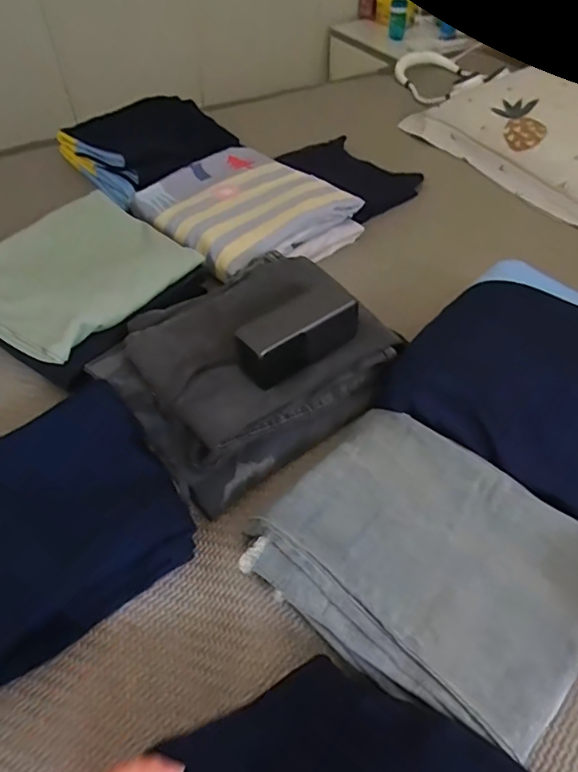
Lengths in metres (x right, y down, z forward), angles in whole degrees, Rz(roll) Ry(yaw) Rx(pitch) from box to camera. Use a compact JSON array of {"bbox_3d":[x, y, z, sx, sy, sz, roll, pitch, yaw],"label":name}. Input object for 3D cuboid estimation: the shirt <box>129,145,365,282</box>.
[{"bbox_3d":[-0.078,-0.280,0.825,0.235,0.036,0.278,-34,55,-25],"label":"shirt"}]

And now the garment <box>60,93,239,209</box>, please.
[{"bbox_3d":[-0.252,-0.437,0.982,0.239,0.071,0.268,-33,55,-25],"label":"garment"}]

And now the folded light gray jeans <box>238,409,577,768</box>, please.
[{"bbox_3d":[0.117,0.150,0.456,0.261,0.051,0.217,32,56,27],"label":"folded light gray jeans"}]

